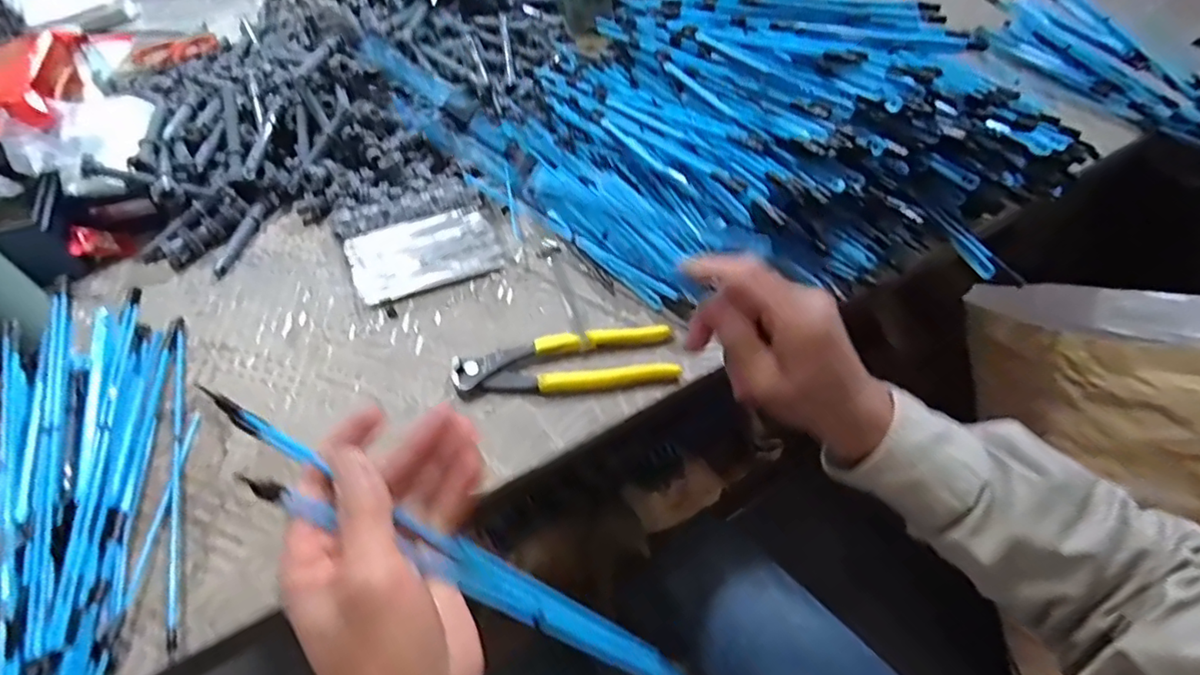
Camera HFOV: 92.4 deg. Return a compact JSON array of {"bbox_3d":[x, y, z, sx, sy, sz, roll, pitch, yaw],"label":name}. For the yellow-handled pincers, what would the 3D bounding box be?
[{"bbox_3d":[-0.026,0.019,0.438,0.166,0.018,0.048,-8,54,-6],"label":"yellow-handled pincers"}]

